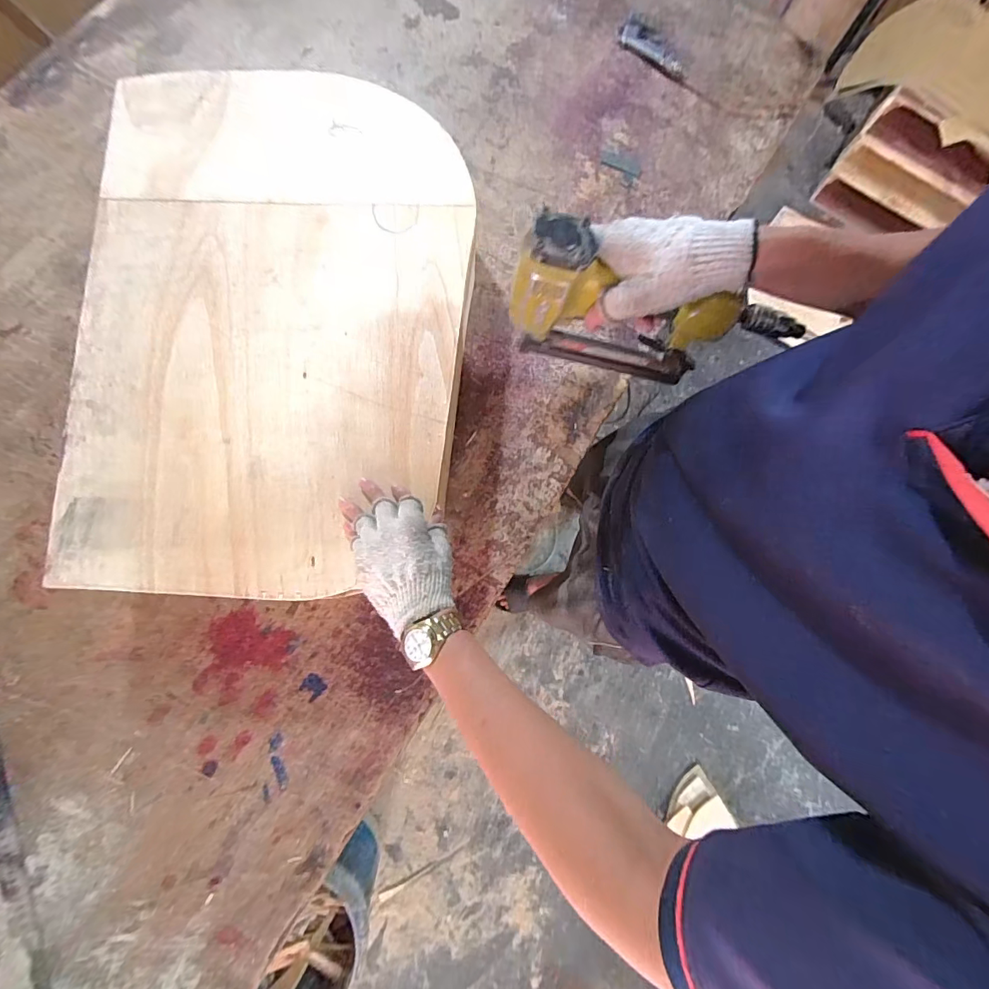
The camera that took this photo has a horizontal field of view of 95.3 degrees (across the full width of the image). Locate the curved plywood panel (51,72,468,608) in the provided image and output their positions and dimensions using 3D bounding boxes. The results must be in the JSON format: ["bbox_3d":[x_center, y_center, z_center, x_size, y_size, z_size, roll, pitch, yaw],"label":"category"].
[{"bbox_3d":[-0.249,-0.217,0.531,0.423,0.027,0.653,-1,78,-1],"label":"curved plywood panel"}]

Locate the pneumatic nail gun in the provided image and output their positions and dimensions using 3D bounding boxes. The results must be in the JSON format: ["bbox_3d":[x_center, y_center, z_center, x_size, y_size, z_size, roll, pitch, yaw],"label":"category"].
[{"bbox_3d":[0.144,-0.174,0.430,0.250,0.149,0.052,7,78,0],"label":"pneumatic nail gun"}]

